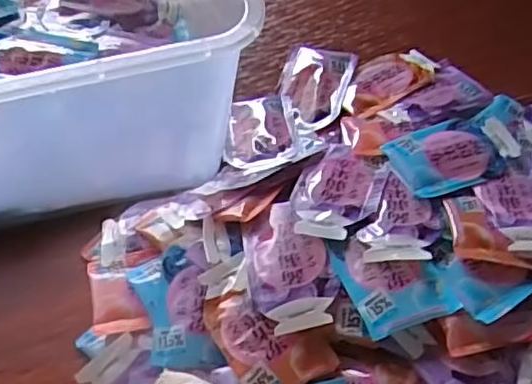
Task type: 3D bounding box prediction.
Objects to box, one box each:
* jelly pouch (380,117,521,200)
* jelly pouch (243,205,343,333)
[{"bbox_3d":[0.110,-0.023,0.372,0.079,0.013,0.045,-23,62,-13],"label":"jelly pouch"},{"bbox_3d":[0.012,0.038,0.336,0.042,0.012,0.071,-8,59,-4],"label":"jelly pouch"}]

